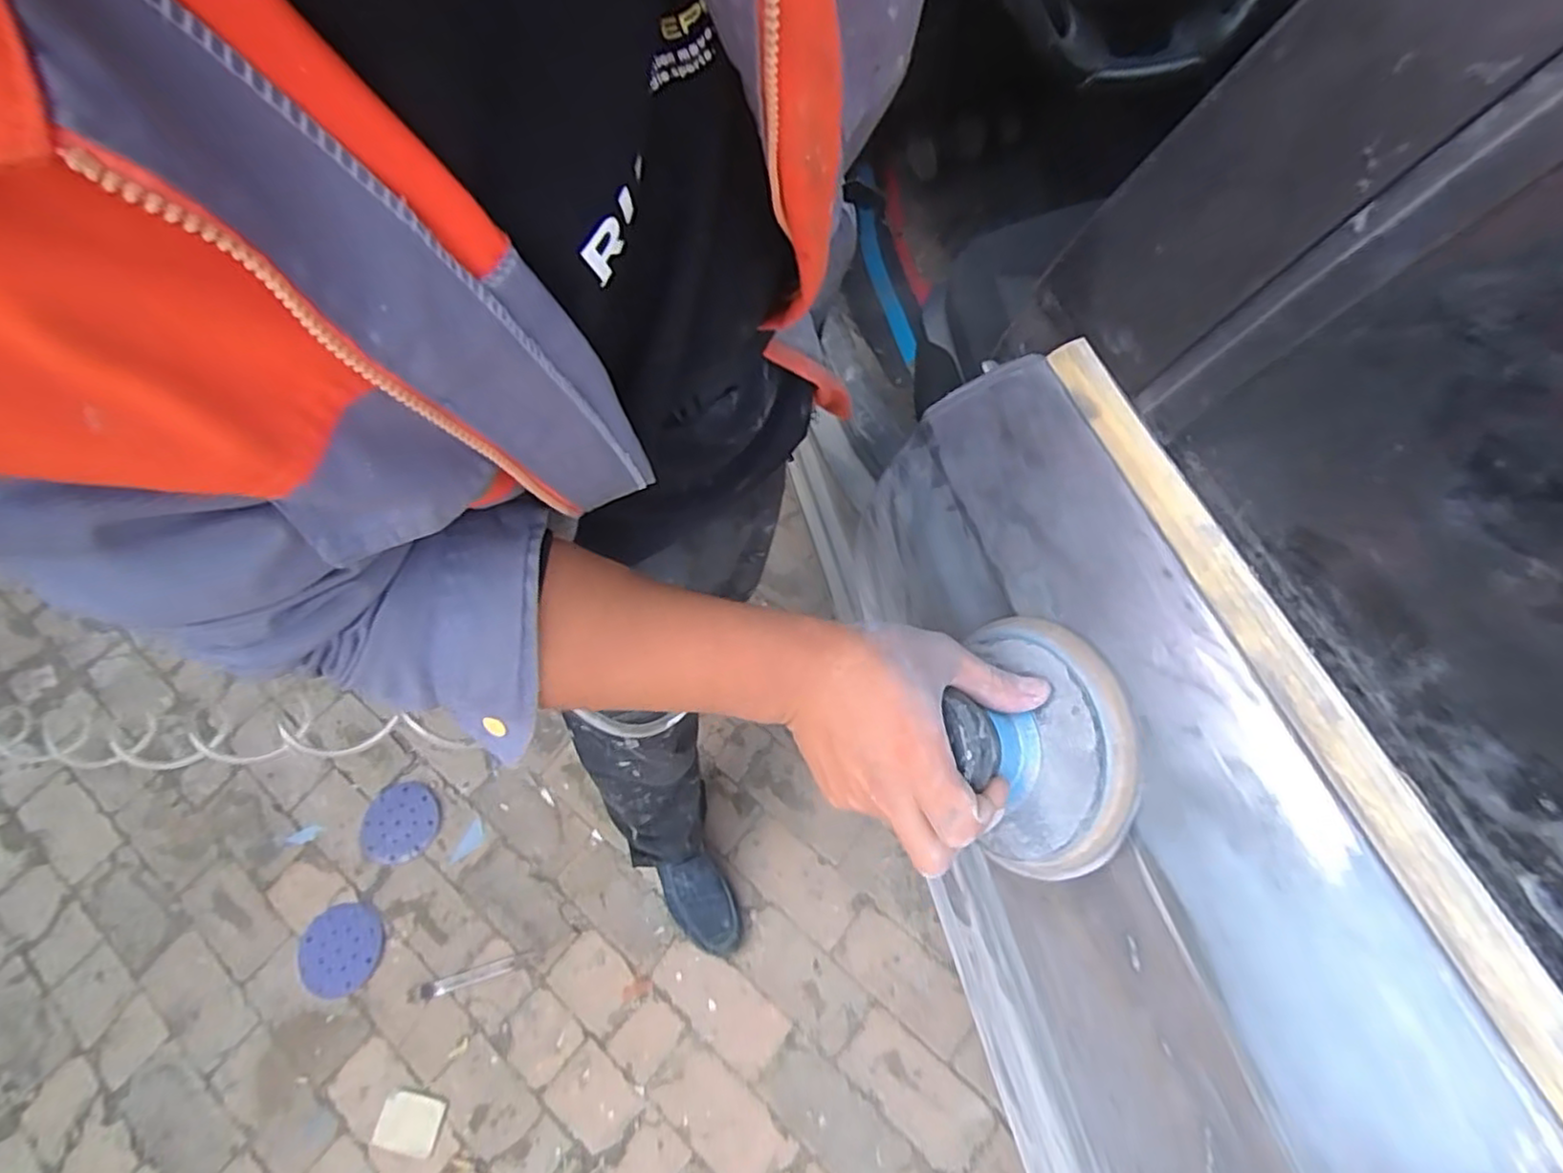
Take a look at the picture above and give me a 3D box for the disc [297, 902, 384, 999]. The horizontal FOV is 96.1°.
[{"bbox_3d":[-0.764,0.626,1.212,0.133,0.012,0.143,-2,64,3],"label":"disc"}]

